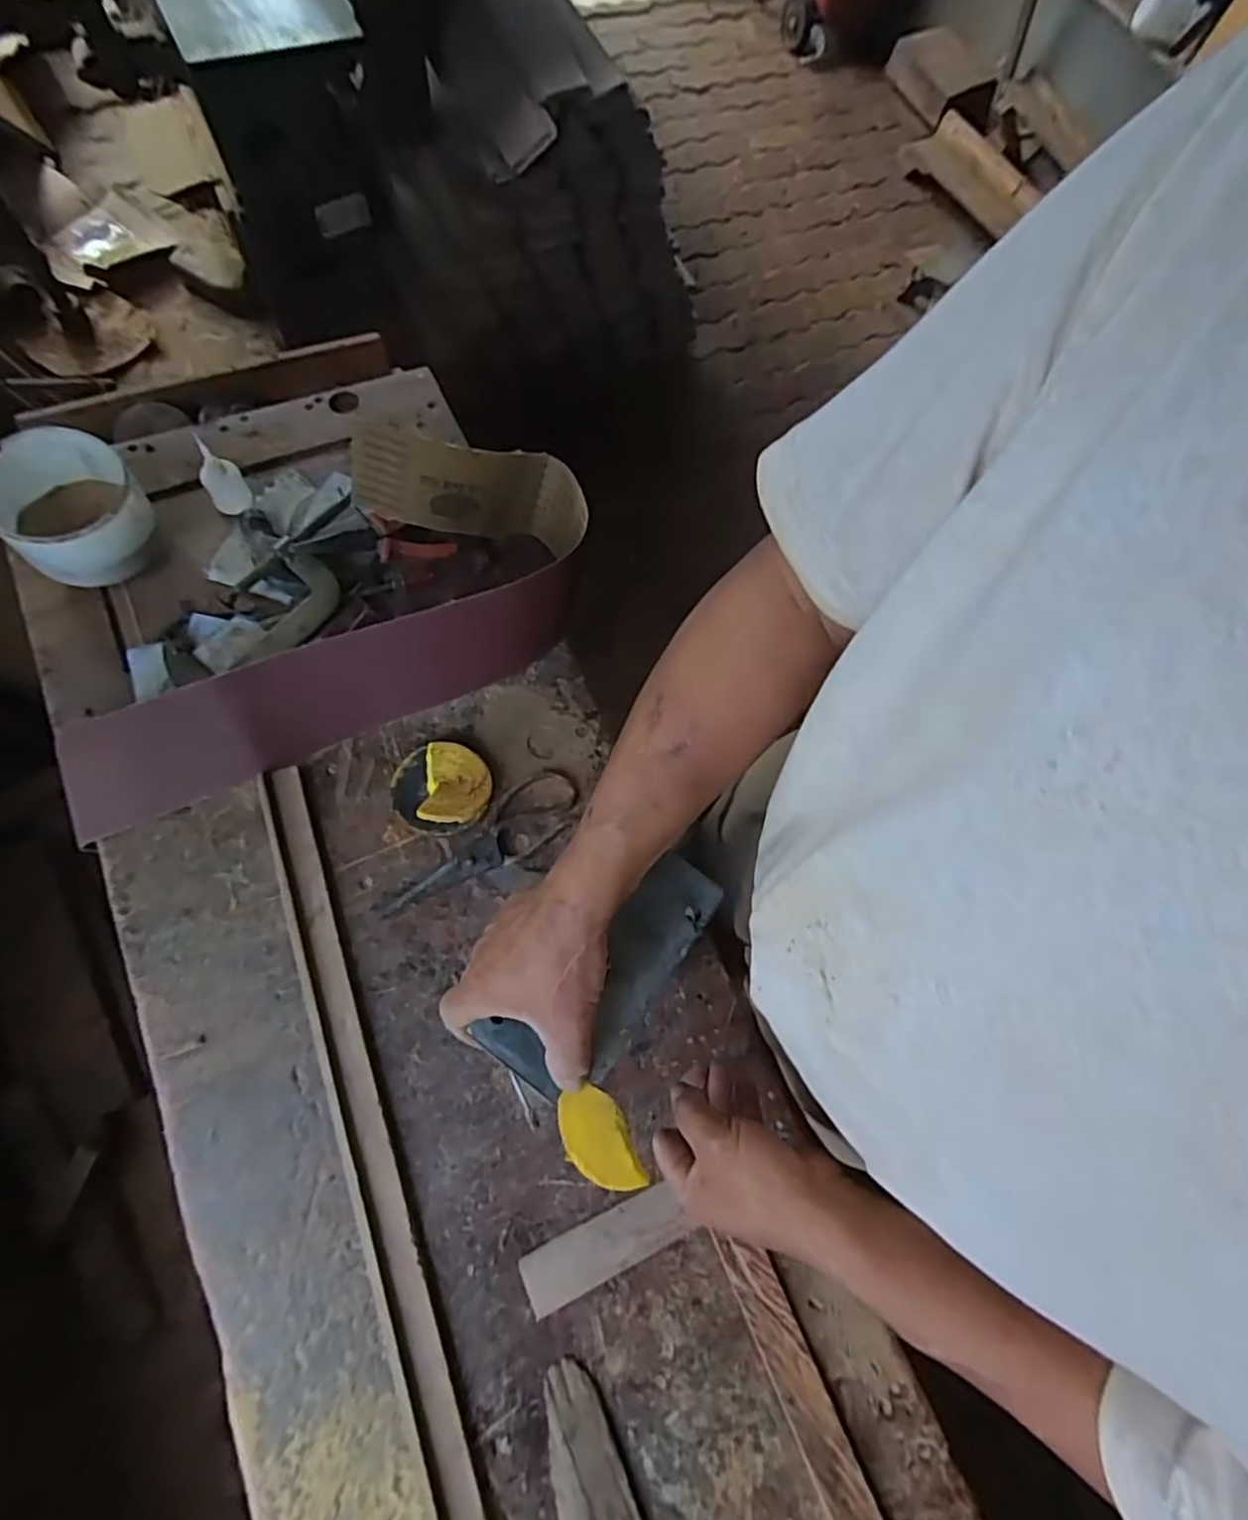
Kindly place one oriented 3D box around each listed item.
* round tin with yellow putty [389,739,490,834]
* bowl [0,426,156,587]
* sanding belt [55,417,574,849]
[{"bbox_3d":[-0.173,0.022,0.637,0.093,0.034,0.087,2,70,-6],"label":"round tin with yellow putty"},{"bbox_3d":[-0.522,-0.234,0.660,0.121,0.104,0.123,-41,79,-16],"label":"bowl"},{"bbox_3d":[-0.293,-0.137,0.690,0.553,0.191,0.192,-33,78,-17],"label":"sanding belt"}]

